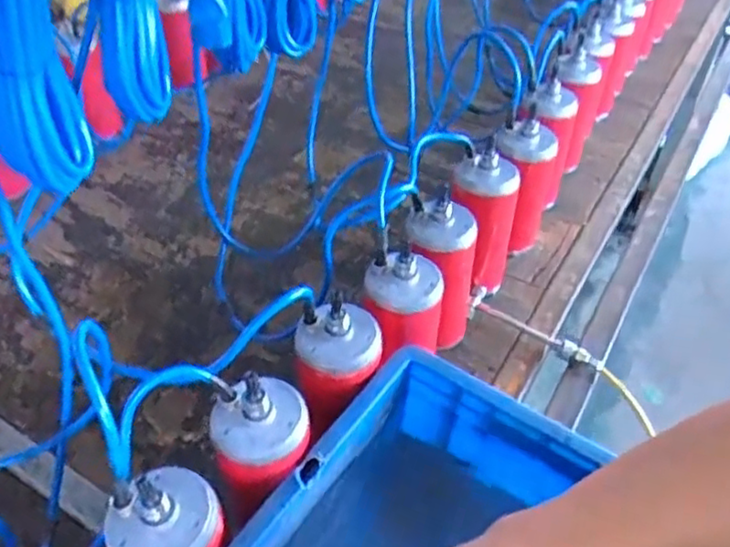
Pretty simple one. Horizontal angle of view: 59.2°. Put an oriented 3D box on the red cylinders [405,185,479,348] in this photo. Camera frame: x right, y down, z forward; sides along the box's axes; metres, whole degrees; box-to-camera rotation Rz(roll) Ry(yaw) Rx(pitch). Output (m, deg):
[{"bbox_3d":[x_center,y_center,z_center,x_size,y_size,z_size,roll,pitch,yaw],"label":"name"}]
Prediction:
[{"bbox_3d":[0.084,0.011,0.738,0.079,0.227,0.065,11,45,10],"label":"red cylinders"}]

